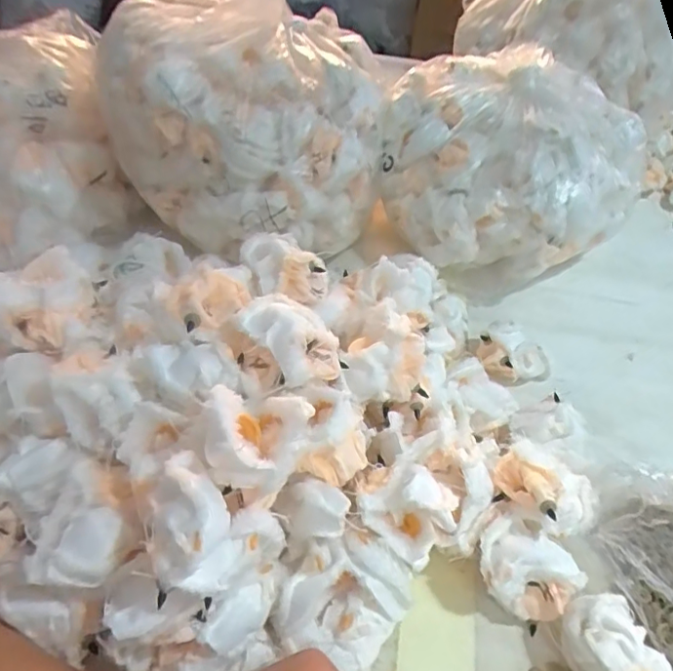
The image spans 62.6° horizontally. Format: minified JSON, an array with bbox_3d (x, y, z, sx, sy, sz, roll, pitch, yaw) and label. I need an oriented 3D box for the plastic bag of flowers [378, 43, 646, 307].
[{"bbox_3d":[0.173,-0.168,0.562,0.258,0.154,0.218,-32,56,-30],"label":"plastic bag of flowers"}]

